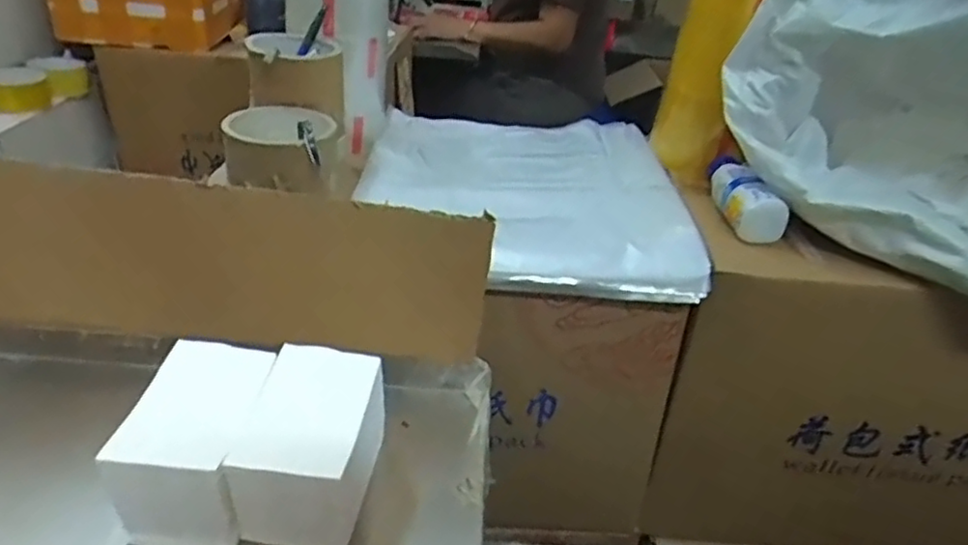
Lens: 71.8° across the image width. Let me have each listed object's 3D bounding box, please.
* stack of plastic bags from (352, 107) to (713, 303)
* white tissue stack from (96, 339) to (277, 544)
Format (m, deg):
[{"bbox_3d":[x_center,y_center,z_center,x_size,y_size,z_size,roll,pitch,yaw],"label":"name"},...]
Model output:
[{"bbox_3d":[0.036,-0.096,0.746,0.334,0.059,0.356,4,31,-2],"label":"stack of plastic bags"},{"bbox_3d":[-0.178,0.110,0.423,0.066,0.082,0.103,5,31,0],"label":"white tissue stack"}]

